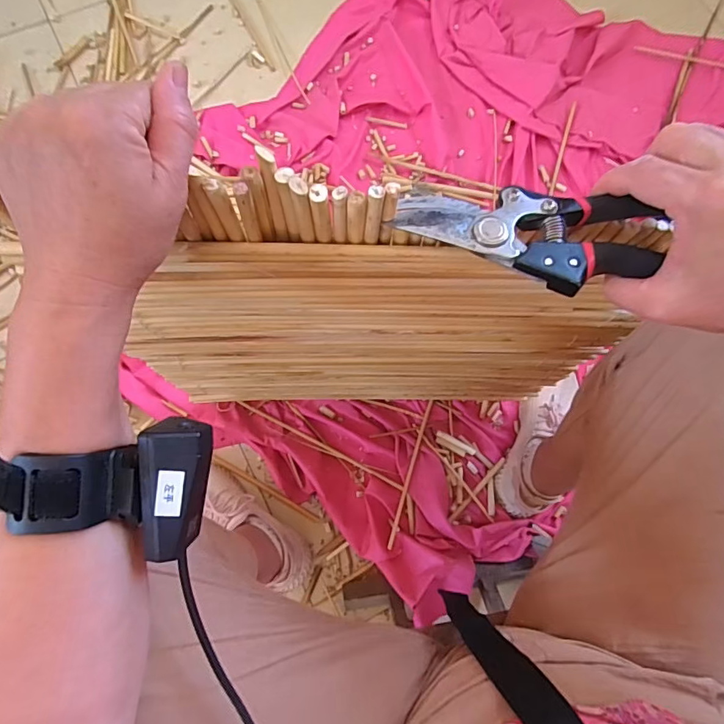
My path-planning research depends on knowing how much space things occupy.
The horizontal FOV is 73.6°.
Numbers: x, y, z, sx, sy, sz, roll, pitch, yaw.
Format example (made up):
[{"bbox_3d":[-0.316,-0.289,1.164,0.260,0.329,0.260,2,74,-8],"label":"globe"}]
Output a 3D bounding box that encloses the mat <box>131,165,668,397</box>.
[{"bbox_3d":[0.018,-0.022,0.471,0.454,0.444,0.019,0,72,-6],"label":"mat"}]

